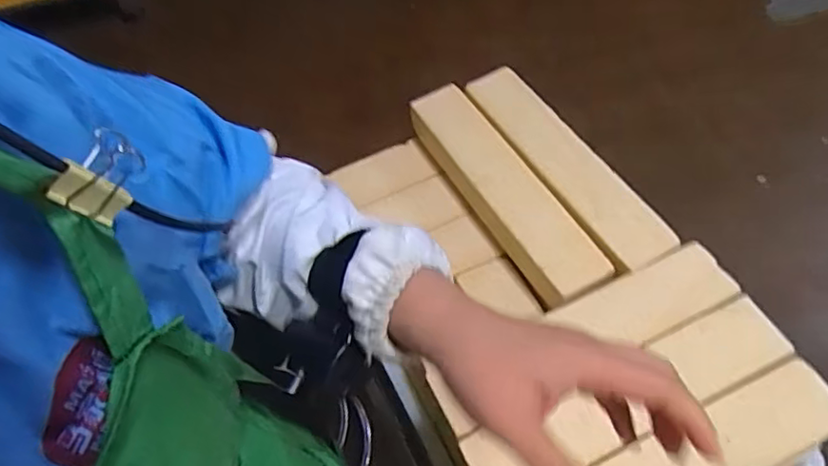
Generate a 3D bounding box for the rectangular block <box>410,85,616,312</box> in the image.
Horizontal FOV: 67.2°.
[{"bbox_3d":[0.113,-0.057,0.815,0.085,0.053,0.346,-27,59,-14],"label":"rectangular block"}]

